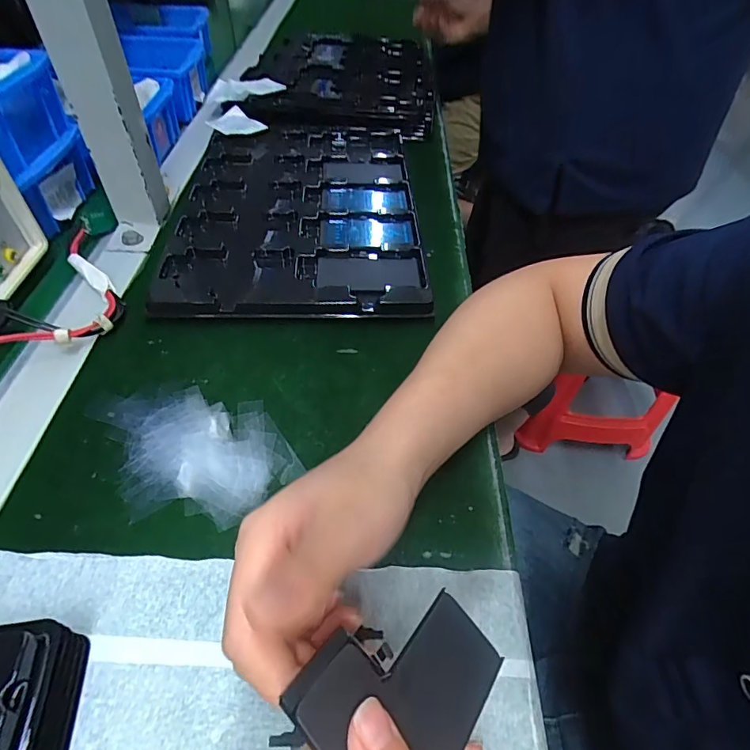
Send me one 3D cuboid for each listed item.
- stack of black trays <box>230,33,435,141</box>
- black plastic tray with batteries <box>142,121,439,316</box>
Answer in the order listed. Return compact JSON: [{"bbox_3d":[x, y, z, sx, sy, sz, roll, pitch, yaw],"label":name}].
[{"bbox_3d":[-0.043,-0.405,0.635,0.242,0.049,0.269,4,50,-1],"label":"stack of black trays"},{"bbox_3d":[-0.075,-0.168,0.467,0.224,0.026,0.313,0,50,-5],"label":"black plastic tray with batteries"}]

